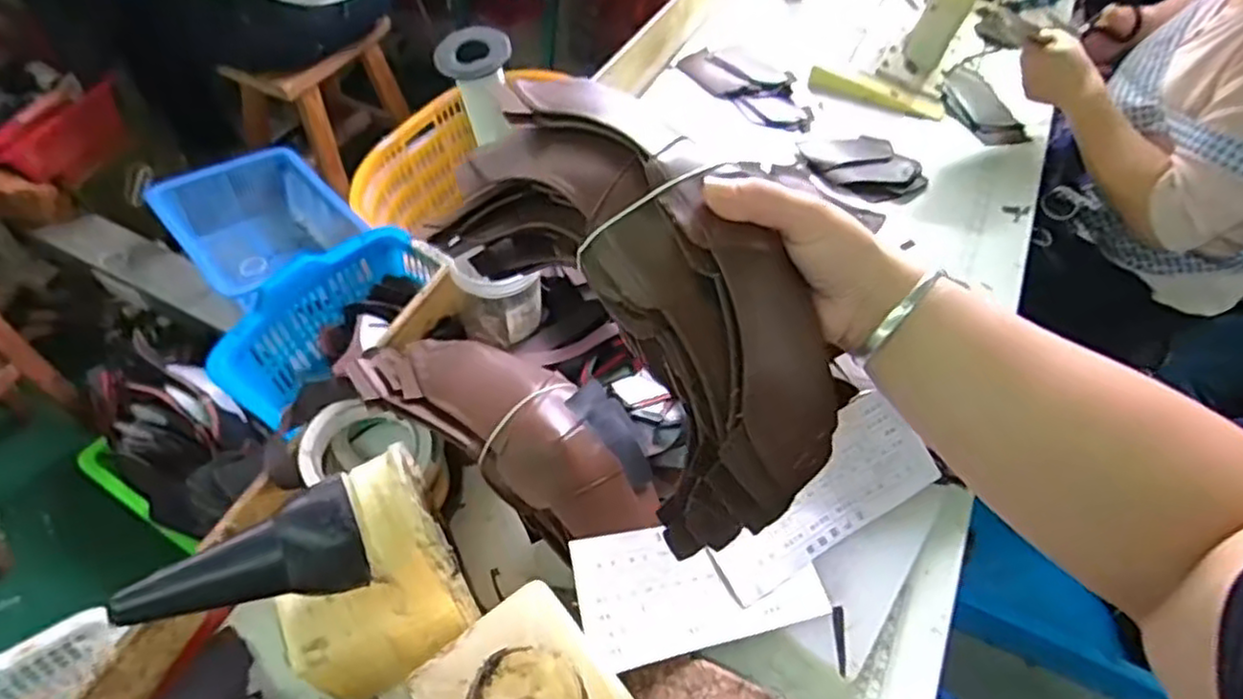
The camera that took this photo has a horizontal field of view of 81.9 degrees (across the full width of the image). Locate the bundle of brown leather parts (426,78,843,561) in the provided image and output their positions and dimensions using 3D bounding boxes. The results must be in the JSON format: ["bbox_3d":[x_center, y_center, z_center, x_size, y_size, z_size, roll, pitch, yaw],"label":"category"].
[{"bbox_3d":[0.009,-0.029,0.374,0.118,0.122,0.252,-31,75,-25],"label":"bundle of brown leather parts"}]

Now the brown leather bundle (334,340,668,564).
[{"bbox_3d":[-0.090,0.062,0.589,0.272,0.059,0.114,30,56,18],"label":"brown leather bundle"}]

